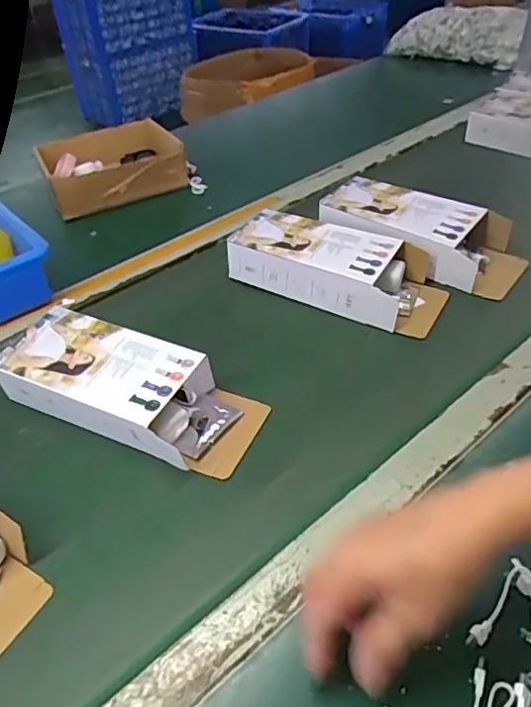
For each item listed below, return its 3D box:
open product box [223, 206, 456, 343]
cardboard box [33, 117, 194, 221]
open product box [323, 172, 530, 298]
[{"bbox_3d":[0.084,-0.109,0.665,0.252,0.054,0.110,18,45,27],"label":"open product box"},{"bbox_3d":[-0.250,-0.314,0.917,0.204,0.061,0.198,-18,47,-13],"label":"cardboard box"},{"bbox_3d":[0.199,-0.157,0.711,0.252,0.062,0.109,22,46,28],"label":"open product box"}]

